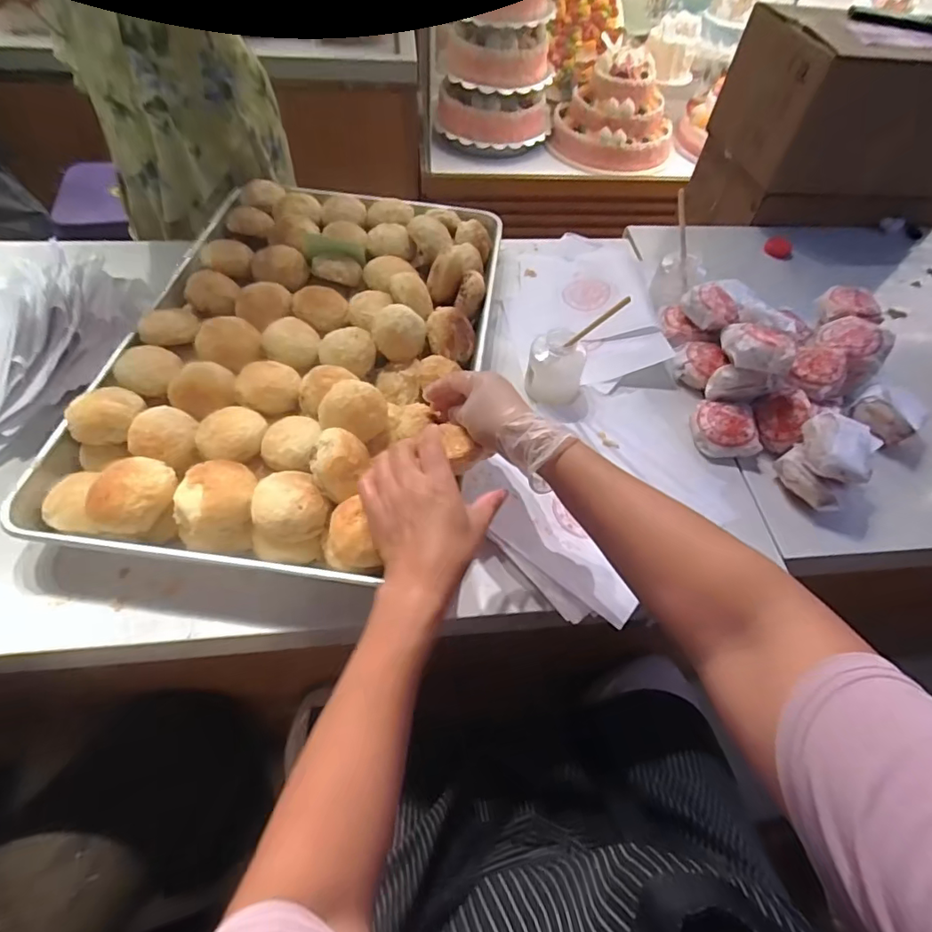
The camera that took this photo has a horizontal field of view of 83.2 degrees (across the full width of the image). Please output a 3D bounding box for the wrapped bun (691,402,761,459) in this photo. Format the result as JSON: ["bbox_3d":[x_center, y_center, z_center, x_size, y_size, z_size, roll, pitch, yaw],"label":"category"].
[{"bbox_3d":[0.300,-0.041,0.609,0.068,0.039,0.068,7,54,2],"label":"wrapped bun"}]

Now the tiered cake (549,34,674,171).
[{"bbox_3d":[0.458,-1.101,1.593,0.361,0.236,0.424,15,55,7],"label":"tiered cake"}]

